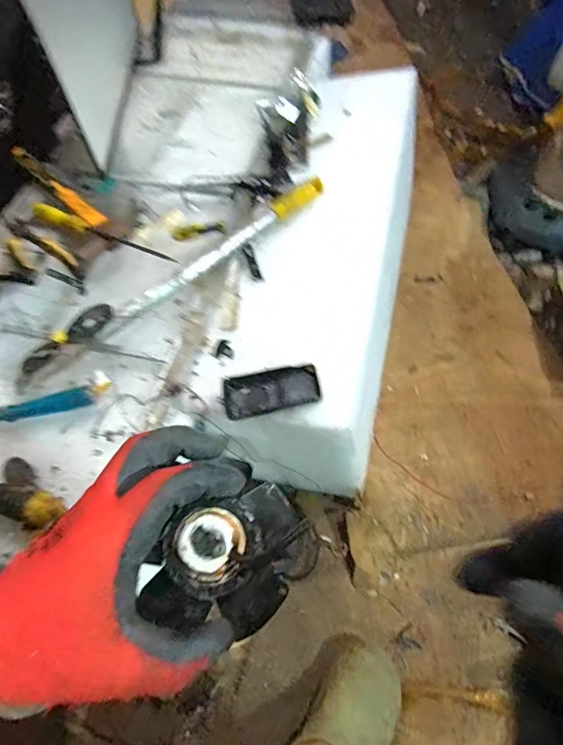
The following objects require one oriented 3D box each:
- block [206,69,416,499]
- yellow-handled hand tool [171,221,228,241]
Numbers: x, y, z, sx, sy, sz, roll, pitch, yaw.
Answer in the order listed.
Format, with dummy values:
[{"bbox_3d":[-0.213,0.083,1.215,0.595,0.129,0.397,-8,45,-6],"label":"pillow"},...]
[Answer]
[{"bbox_3d":[0.084,-0.193,0.800,0.225,0.265,0.746,11,62,9],"label":"block"},{"bbox_3d":[-0.130,-0.227,0.688,0.082,0.016,0.021,-15,61,-5],"label":"yellow-handled hand tool"}]

